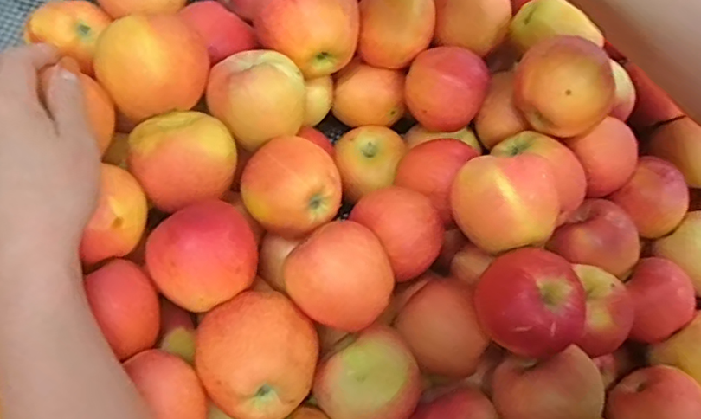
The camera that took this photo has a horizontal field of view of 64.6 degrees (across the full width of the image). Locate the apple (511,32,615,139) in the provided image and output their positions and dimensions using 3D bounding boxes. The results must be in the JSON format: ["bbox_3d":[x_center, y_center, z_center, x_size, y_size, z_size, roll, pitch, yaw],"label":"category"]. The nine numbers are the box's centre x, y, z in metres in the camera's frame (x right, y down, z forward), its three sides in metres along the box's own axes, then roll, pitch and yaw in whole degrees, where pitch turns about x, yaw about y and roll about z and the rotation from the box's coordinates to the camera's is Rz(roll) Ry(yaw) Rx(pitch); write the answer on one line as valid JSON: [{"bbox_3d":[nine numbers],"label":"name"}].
[{"bbox_3d":[0.158,-0.089,0.414,0.068,0.057,0.056,22,55,15],"label":"apple"}]

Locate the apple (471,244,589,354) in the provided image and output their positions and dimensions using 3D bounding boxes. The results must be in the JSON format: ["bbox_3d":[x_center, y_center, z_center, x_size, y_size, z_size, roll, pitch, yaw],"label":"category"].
[{"bbox_3d":[0.114,0.063,0.356,0.066,0.055,0.056,32,58,21],"label":"apple"}]

